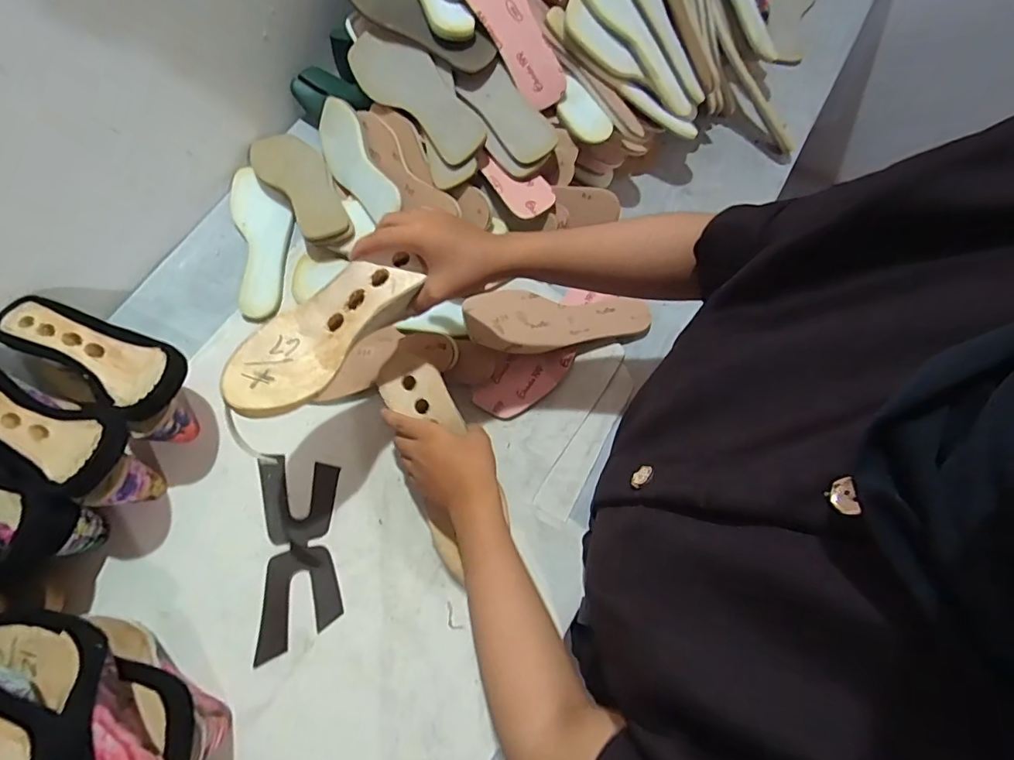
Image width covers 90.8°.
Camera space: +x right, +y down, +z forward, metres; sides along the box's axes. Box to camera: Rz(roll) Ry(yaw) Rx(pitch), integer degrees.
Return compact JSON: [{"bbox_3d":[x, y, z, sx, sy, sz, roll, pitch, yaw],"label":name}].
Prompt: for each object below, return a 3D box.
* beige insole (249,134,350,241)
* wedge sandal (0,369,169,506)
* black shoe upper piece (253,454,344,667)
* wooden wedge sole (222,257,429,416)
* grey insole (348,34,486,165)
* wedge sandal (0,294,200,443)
[{"bbox_3d":[-0.273,-0.267,0.672,0.082,0.018,0.226,-31,66,-22],"label":"beige insole"},{"bbox_3d":[-0.480,0.064,0.541,0.222,0.124,0.085,18,71,6],"label":"wedge sandal"},{"bbox_3d":[-0.232,0.186,0.556,0.086,0.008,0.210,-7,70,-3],"label":"black shoe upper piece"},{"bbox_3d":[-0.170,-0.044,0.457,0.185,0.041,0.081,-40,75,-12],"label":"wooden wedge sole"},{"bbox_3d":[-0.113,-0.355,0.618,0.233,0.022,0.074,43,108,14],"label":"grey insole"},{"bbox_3d":[-0.438,-0.020,0.565,0.223,0.107,0.086,31,73,10],"label":"wedge sandal"}]

